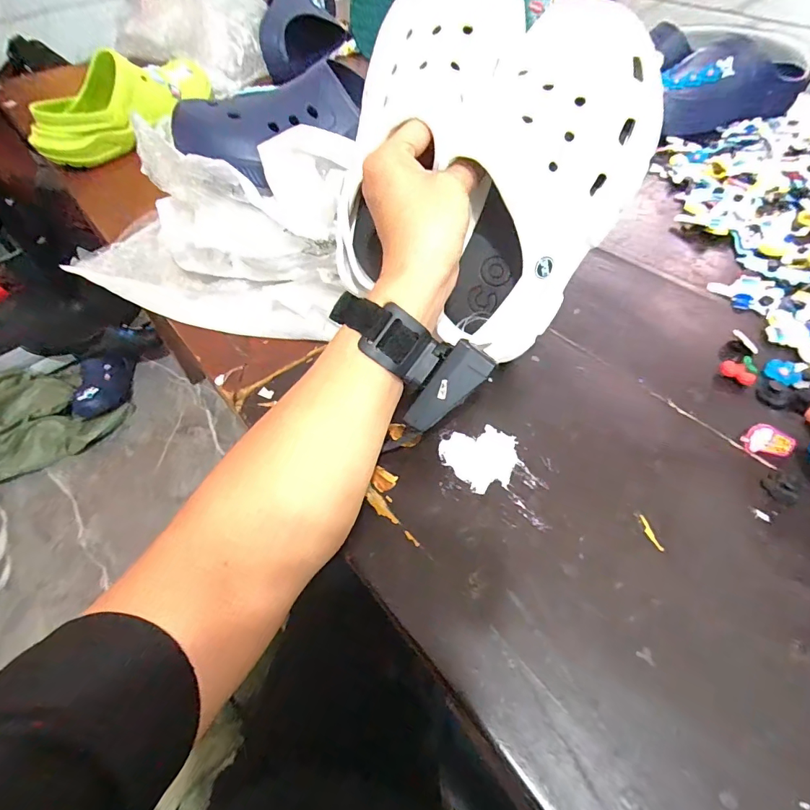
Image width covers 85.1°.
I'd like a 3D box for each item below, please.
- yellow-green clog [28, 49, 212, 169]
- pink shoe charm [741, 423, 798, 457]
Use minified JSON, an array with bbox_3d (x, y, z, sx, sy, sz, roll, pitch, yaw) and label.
[{"bbox_3d":[-0.407,-0.449,0.650,0.089,0.086,0.287,26,59,19],"label":"yellow-green clog"},{"bbox_3d":[0.271,0.028,0.329,0.032,0.007,0.021,22,101,14],"label":"pink shoe charm"}]

